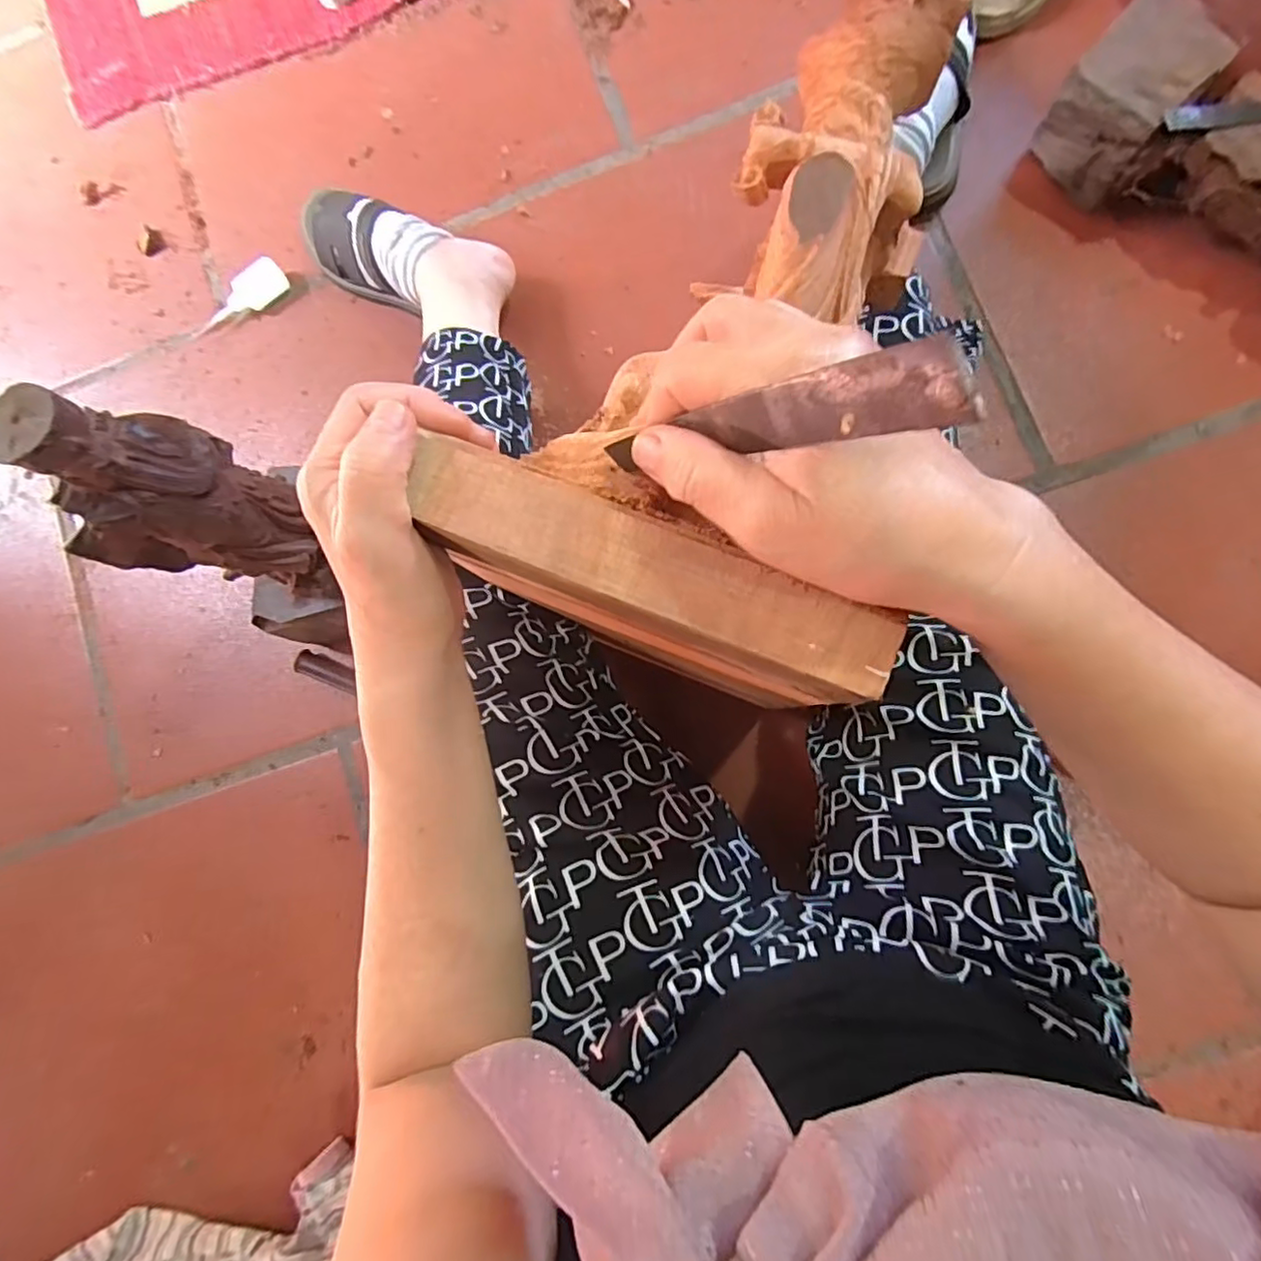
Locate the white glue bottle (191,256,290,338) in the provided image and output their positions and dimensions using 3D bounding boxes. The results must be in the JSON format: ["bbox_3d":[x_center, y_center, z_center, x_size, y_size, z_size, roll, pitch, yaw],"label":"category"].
[{"bbox_3d":[-0.459,-0.384,0.739,0.128,0.022,0.039,-36,81,1],"label":"white glue bottle"}]

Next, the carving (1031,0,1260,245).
[{"bbox_3d":[0.574,-0.412,0.582,0.136,0.100,0.372,-45,81,-1],"label":"carving"}]

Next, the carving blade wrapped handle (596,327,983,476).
[{"bbox_3d":[0.034,-0.061,0.188,0.015,0.135,0.013,20,84,-35],"label":"carving blade wrapped handle"}]

